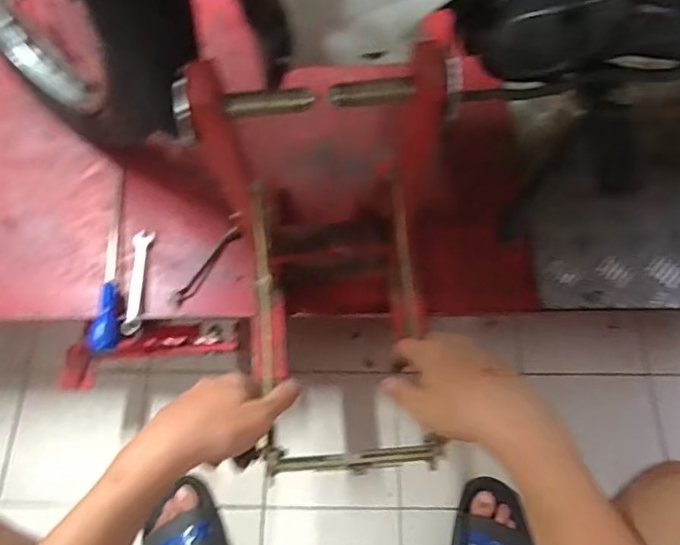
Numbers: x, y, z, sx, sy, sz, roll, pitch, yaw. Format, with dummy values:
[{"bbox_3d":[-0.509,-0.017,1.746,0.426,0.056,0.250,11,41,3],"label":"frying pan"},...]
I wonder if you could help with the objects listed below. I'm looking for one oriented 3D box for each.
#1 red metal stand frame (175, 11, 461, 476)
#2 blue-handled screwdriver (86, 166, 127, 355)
[{"bbox_3d":[-0.017,0.003,0.406,0.192,0.185,0.277,1,70,1],"label":"red metal stand frame"},{"bbox_3d":[-0.309,-0.026,0.722,0.030,0.032,0.274,-3,68,0],"label":"blue-handled screwdriver"}]

